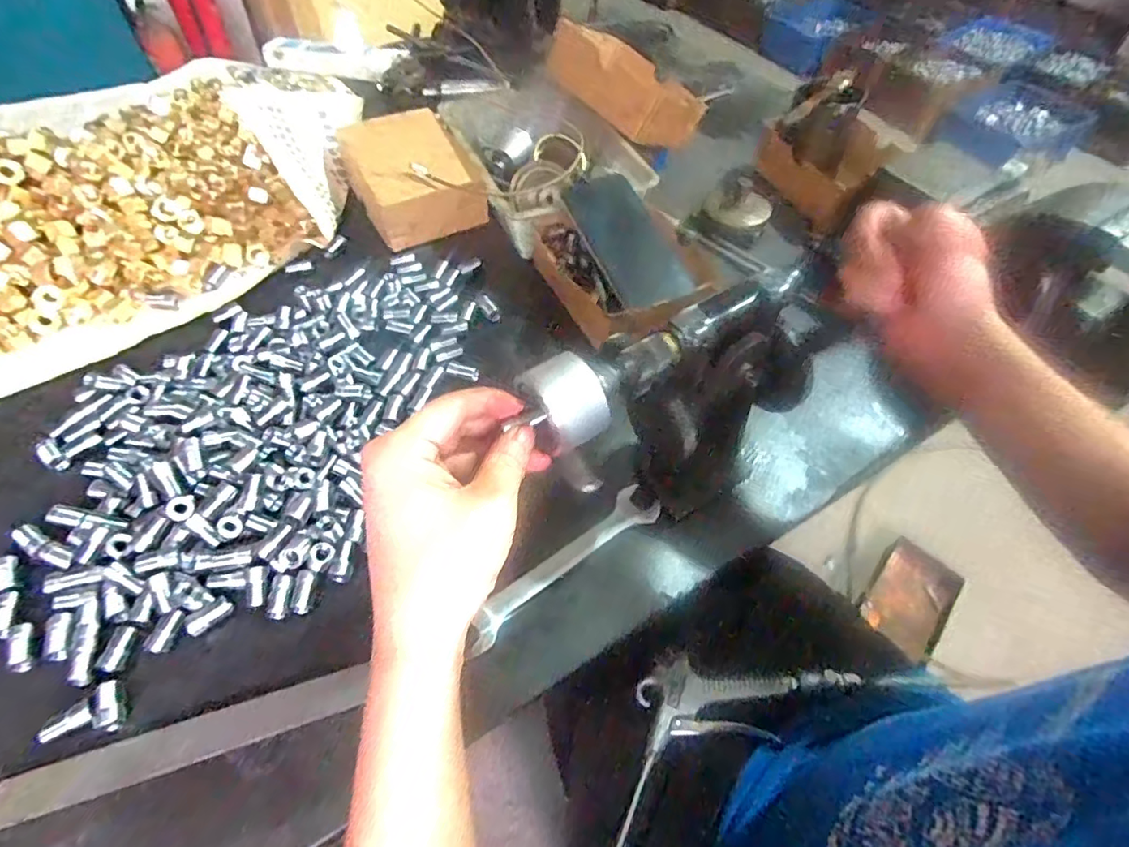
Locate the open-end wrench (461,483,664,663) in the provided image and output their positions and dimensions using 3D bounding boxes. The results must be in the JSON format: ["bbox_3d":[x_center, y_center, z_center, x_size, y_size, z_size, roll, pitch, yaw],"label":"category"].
[{"bbox_3d":[0.003,0.100,0.405,0.161,0.007,0.030,-35,62,-24],"label":"open-end wrench"}]

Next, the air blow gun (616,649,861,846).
[{"bbox_3d":[0.112,0.234,0.455,0.237,0.027,0.096,-25,60,-18],"label":"air blow gun"}]

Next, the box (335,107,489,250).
[{"bbox_3d":[-0.173,-0.280,0.633,0.121,0.052,0.184,-21,57,-17],"label":"box"}]

